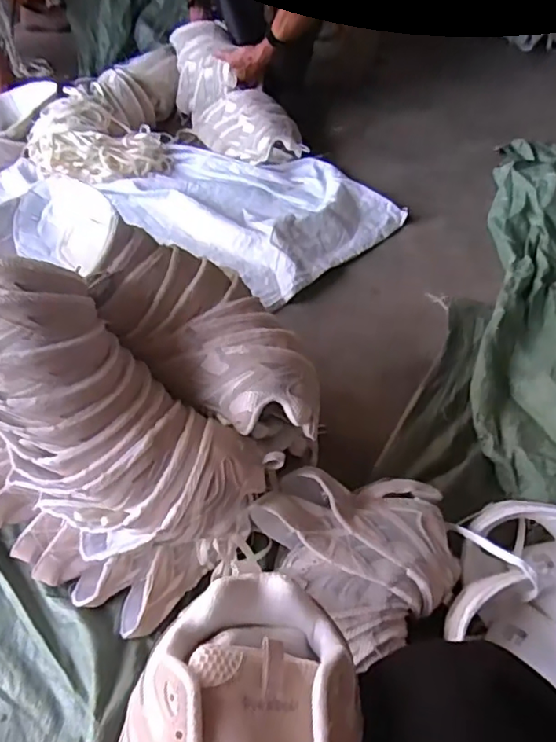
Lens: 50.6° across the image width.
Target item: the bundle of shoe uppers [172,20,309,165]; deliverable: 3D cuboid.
[{"bbox_3d":[-0.135,-0.671,1.426,0.183,0.166,0.479,-25,53,-15],"label":"bundle of shoe uppers"}]

